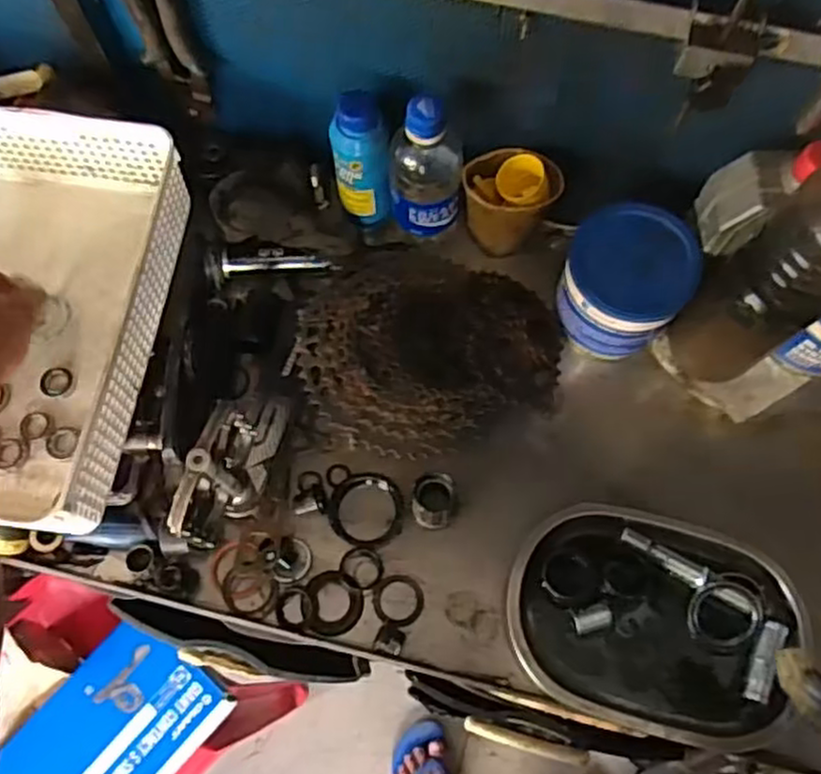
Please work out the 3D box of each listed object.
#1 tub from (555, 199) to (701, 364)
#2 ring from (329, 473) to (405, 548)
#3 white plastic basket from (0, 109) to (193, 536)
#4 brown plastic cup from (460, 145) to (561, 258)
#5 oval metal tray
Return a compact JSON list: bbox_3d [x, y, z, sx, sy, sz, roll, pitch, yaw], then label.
[{"bbox_3d":[0.178,-0.084,0.606,0.099,0.094,0.100,0,68,1],"label":"tub"},{"bbox_3d":[-0.036,0.099,0.588,0.060,0.020,0.058,0,68,1],"label":"ring"},{"bbox_3d":[-0.330,-0.061,0.580,0.245,0.089,0.331,8,69,4],"label":"white plastic basket"},{"bbox_3d":[0.085,-0.162,0.636,0.071,0.098,0.063,42,75,15],"label":"brown plastic cup"},{"bbox_3d":[0.182,0.177,0.547,0.209,0.031,0.152,18,70,8],"label":"oval metal tray"}]

